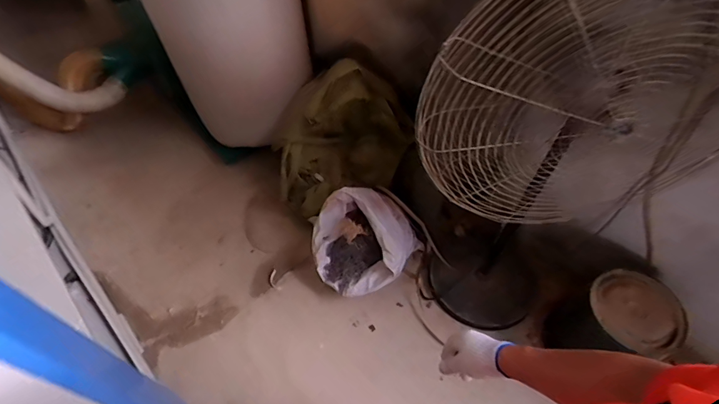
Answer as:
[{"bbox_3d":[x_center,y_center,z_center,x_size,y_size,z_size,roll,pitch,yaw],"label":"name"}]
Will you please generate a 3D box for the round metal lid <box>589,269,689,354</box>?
[{"bbox_3d":[0.854,0.314,1.233,0.277,0.043,0.252,-23,44,-25],"label":"round metal lid"}]

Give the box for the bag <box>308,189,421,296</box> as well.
[{"bbox_3d":[0.053,0.161,1.628,0.452,0.309,0.355,-22,56,-16],"label":"bag"}]

